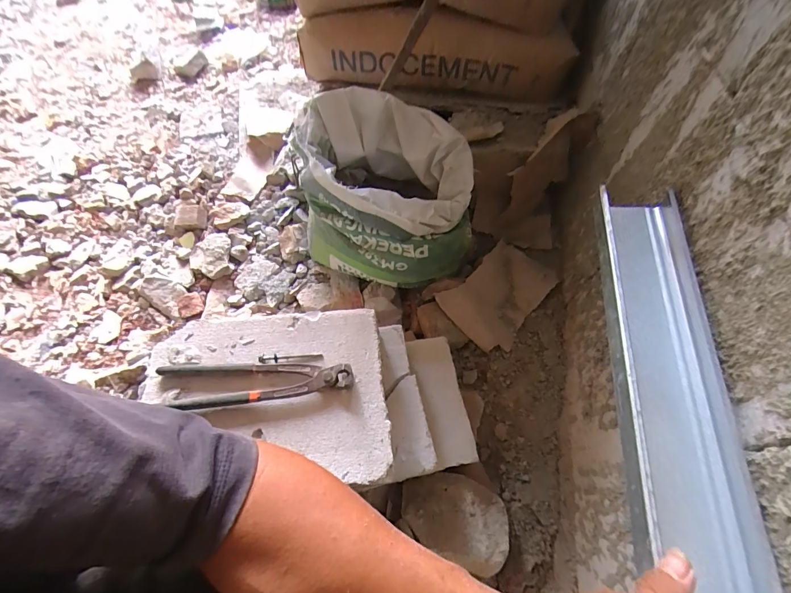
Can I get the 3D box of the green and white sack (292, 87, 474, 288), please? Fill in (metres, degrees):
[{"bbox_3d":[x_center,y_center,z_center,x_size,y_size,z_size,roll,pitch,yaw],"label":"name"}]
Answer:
[{"bbox_3d":[-0.026,-0.177,0.638,0.328,0.228,0.215,15,61,9],"label":"green and white sack"}]

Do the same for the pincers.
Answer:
[{"bbox_3d":[-0.158,0.101,0.408,0.216,0.019,0.050,-2,60,0],"label":"pincers"}]

